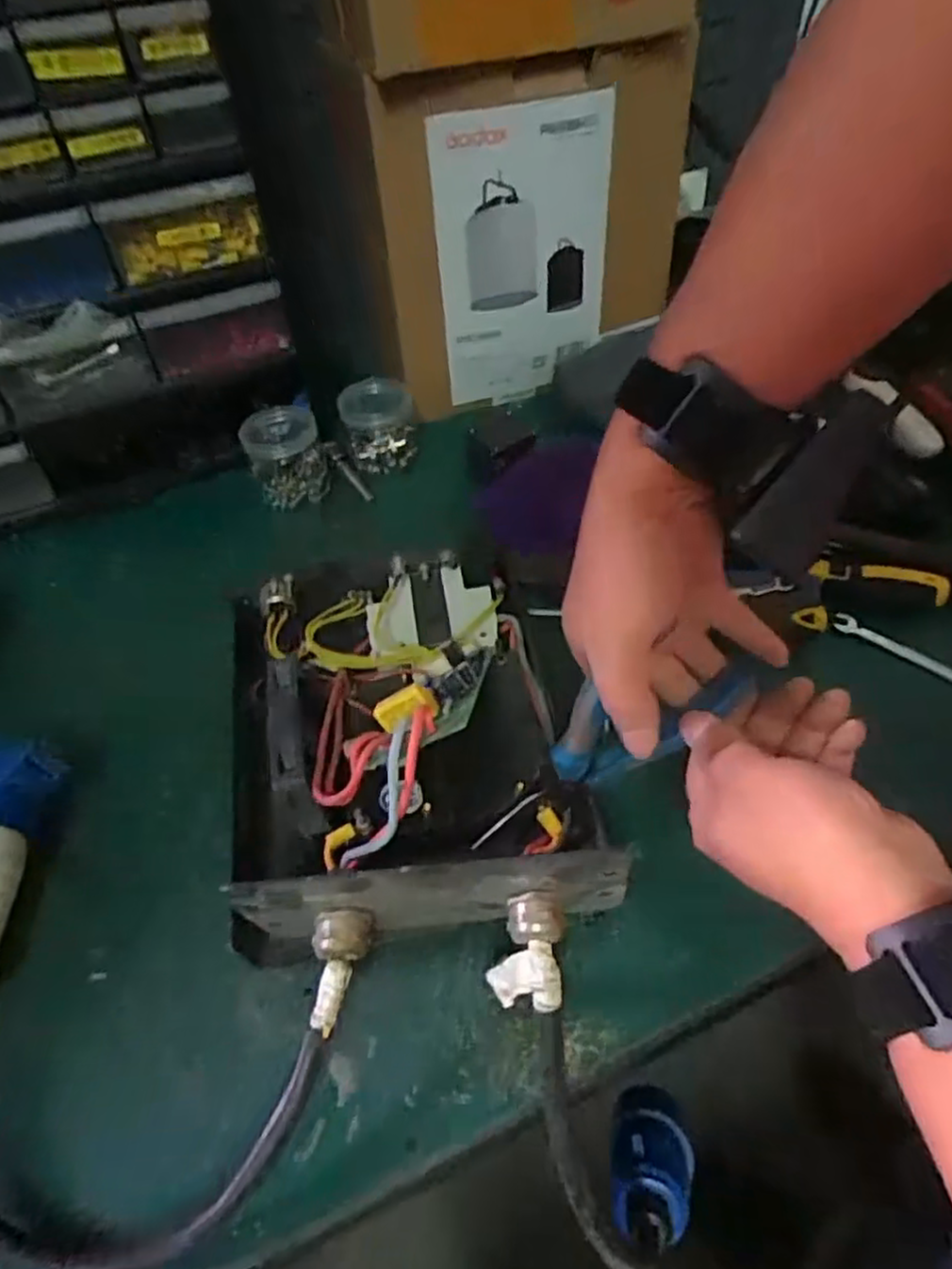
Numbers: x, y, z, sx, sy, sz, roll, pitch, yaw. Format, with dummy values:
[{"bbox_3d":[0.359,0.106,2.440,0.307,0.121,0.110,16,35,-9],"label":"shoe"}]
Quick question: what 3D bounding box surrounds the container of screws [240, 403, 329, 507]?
[{"bbox_3d":[-0.164,-0.156,0.615,0.060,0.061,0.063,-13,49,-7],"label":"container of screws"}]

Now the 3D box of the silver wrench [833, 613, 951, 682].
[{"bbox_3d":[0.292,0.017,0.460,0.119,0.008,0.023,33,58,29],"label":"silver wrench"}]

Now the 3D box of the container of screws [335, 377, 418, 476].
[{"bbox_3d":[-0.087,-0.192,0.641,0.061,0.066,0.072,-10,48,-4],"label":"container of screws"}]

